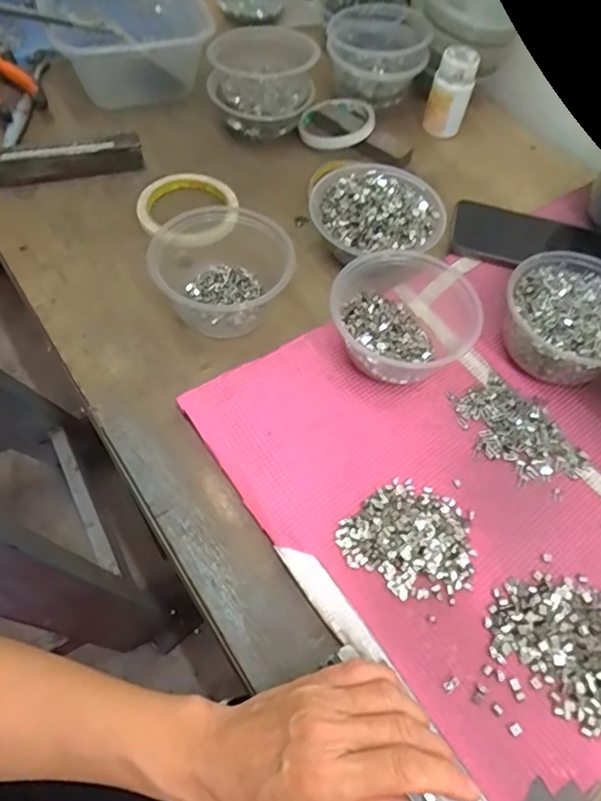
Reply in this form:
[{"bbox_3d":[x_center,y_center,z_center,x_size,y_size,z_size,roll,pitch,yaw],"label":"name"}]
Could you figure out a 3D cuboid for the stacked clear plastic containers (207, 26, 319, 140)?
[{"bbox_3d":[-0.041,-0.341,0.603,0.113,0.075,0.092,-8,61,-8],"label":"stacked clear plastic containers"}]

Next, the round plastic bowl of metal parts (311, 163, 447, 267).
[{"bbox_3d":[0.071,-0.171,0.523,0.114,0.055,0.109,3,59,-4],"label":"round plastic bowl of metal parts"}]

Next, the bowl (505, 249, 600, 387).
[{"bbox_3d":[0.225,-0.064,0.466,0.110,0.056,0.107,1,60,-3],"label":"bowl"}]

